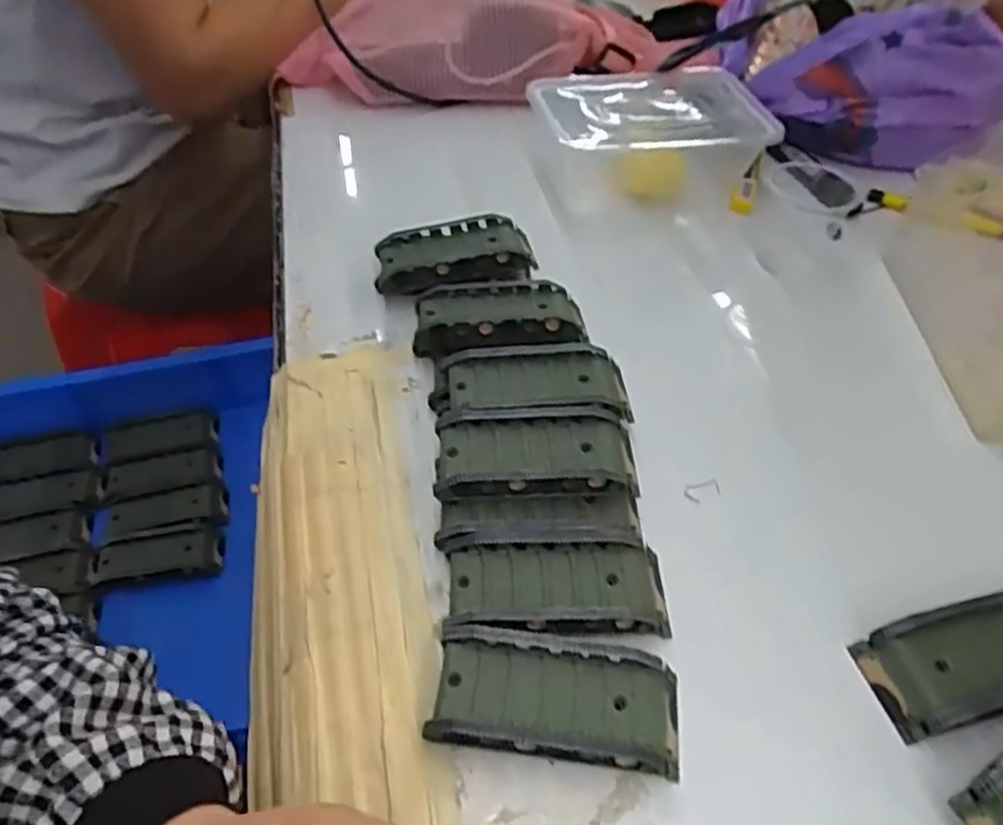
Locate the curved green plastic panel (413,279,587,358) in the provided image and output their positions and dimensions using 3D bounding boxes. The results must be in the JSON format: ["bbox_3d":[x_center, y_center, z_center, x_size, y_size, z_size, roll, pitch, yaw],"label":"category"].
[{"bbox_3d":[-0.002,-0.052,0.431,0.095,0.028,0.060,-3,48,-7],"label":"curved green plastic panel"}]

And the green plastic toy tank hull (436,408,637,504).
[{"bbox_3d":[0.017,0.021,0.365,0.096,0.021,0.045,-1,47,-4],"label":"green plastic toy tank hull"}]

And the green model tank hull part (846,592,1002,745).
[{"bbox_3d":[0.203,0.103,0.310,0.095,0.016,0.045,-10,49,-13],"label":"green model tank hull part"}]

